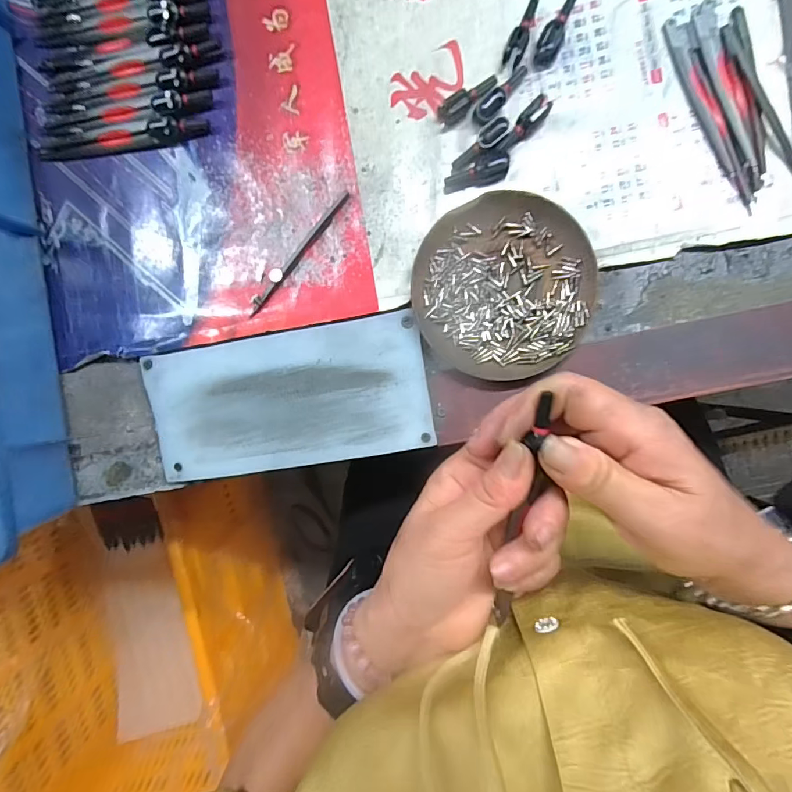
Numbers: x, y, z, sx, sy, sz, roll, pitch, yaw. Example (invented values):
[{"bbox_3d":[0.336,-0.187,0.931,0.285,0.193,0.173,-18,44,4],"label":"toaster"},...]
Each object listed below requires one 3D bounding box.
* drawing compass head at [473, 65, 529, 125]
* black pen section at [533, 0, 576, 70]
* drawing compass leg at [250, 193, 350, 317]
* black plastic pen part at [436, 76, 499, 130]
[{"bbox_3d":[0.069,-0.198,0.296,0.013,0.011,0.046,43,95,3],"label":"drawing compass head"},{"bbox_3d":[0.102,-0.238,0.295,0.015,0.009,0.046,18,94,5],"label":"black pen section"},{"bbox_3d":[-0.069,-0.099,0.316,0.009,0.007,0.105,42,95,3],"label":"drawing compass leg"},{"bbox_3d":[0.047,-0.196,0.300,0.044,0.010,0.012,-32,89,6],"label":"black plastic pen part"}]

